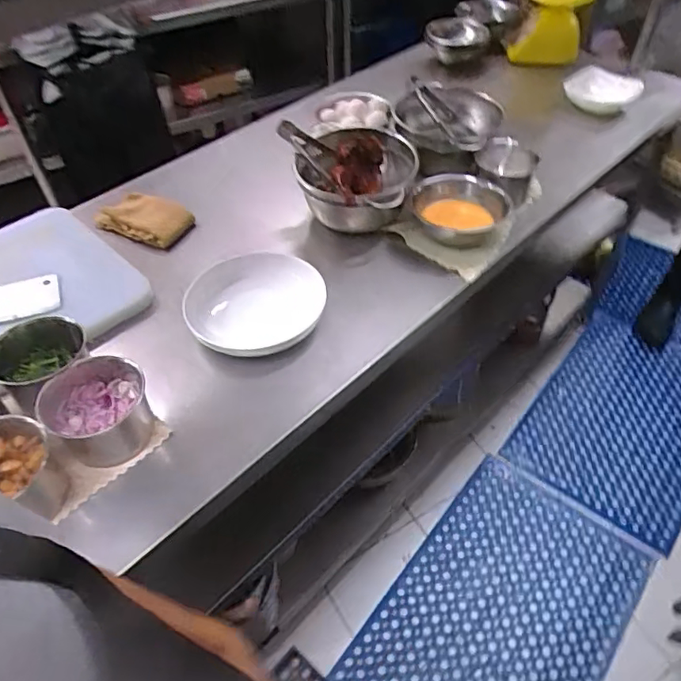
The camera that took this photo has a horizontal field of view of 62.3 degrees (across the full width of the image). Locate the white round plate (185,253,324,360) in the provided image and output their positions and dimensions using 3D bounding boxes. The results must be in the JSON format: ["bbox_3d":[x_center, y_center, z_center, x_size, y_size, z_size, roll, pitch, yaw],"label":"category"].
[{"bbox_3d":[-0.125,-0.056,0.865,0.209,0.069,0.207,6,49,7],"label":"white round plate"}]

